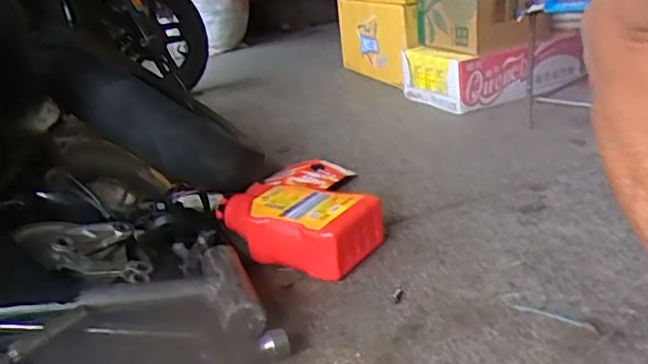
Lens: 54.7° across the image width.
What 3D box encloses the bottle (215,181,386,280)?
[{"bbox_3d":[-0.042,0.055,0.808,0.209,0.069,0.119,10,26,35],"label":"bottle"}]

